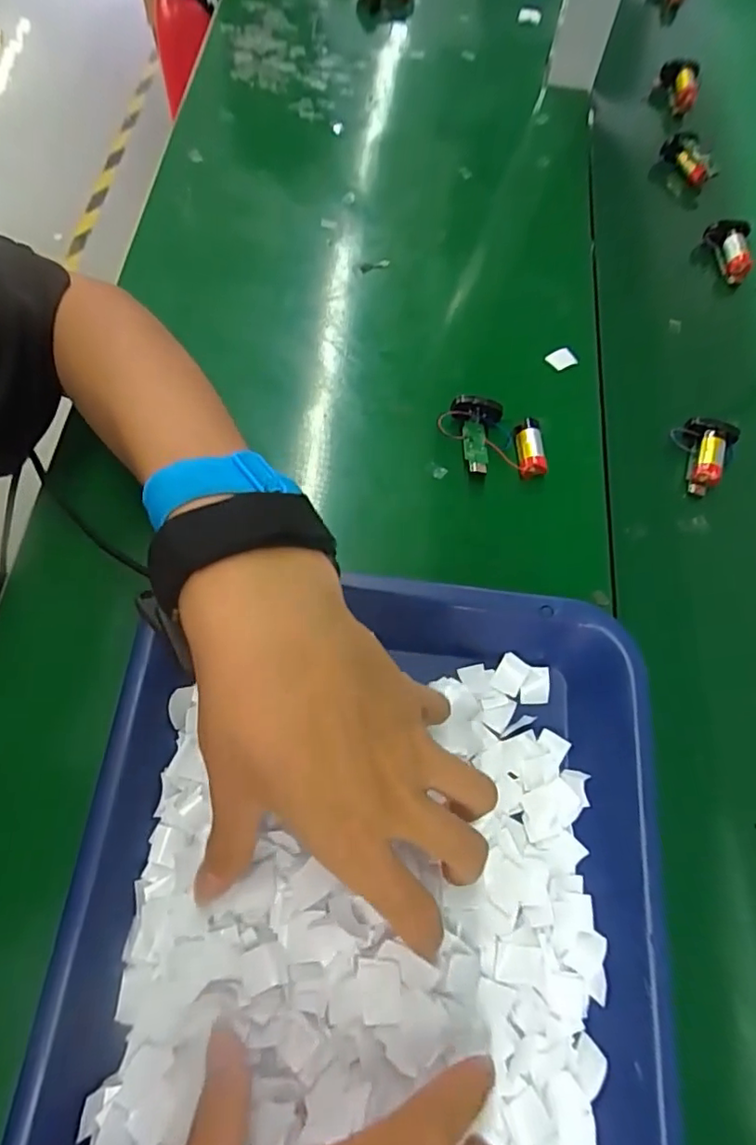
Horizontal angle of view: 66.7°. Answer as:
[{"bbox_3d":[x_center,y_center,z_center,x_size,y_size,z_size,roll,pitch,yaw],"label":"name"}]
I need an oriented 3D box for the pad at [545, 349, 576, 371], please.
[{"bbox_3d":[0.129,-0.149,0.407,0.019,0.004,0.015,-27,72,-11],"label":"pad"}]

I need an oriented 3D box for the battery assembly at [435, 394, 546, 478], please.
[{"bbox_3d":[0.072,-0.084,0.363,0.067,0.021,0.049,3,69,0],"label":"battery assembly"}]

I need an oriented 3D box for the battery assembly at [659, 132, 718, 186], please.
[{"bbox_3d":[0.266,-0.352,0.488,0.018,0.019,0.050,-32,73,-13],"label":"battery assembly"}]

